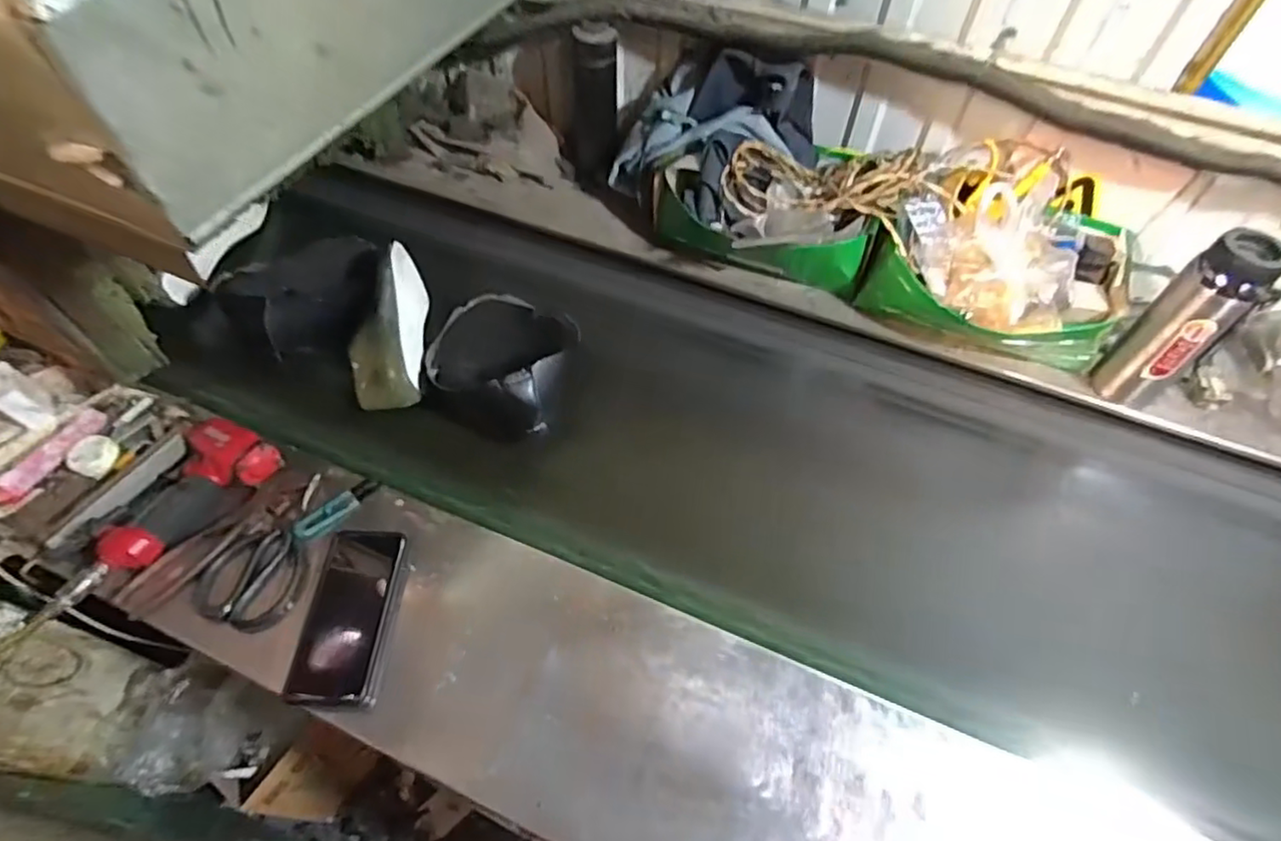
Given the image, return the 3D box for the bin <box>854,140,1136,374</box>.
[{"bbox_3d":[0.469,-0.218,0.818,0.314,0.192,0.244,22,58,13],"label":"bin"}]

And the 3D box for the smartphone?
[{"bbox_3d":[-0.276,0.183,0.606,0.082,0.017,0.163,3,56,0],"label":"smartphone"}]

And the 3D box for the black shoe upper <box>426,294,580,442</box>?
[{"bbox_3d":[-0.182,-0.079,0.820,0.184,0.085,0.259,-22,39,-16],"label":"black shoe upper"}]

